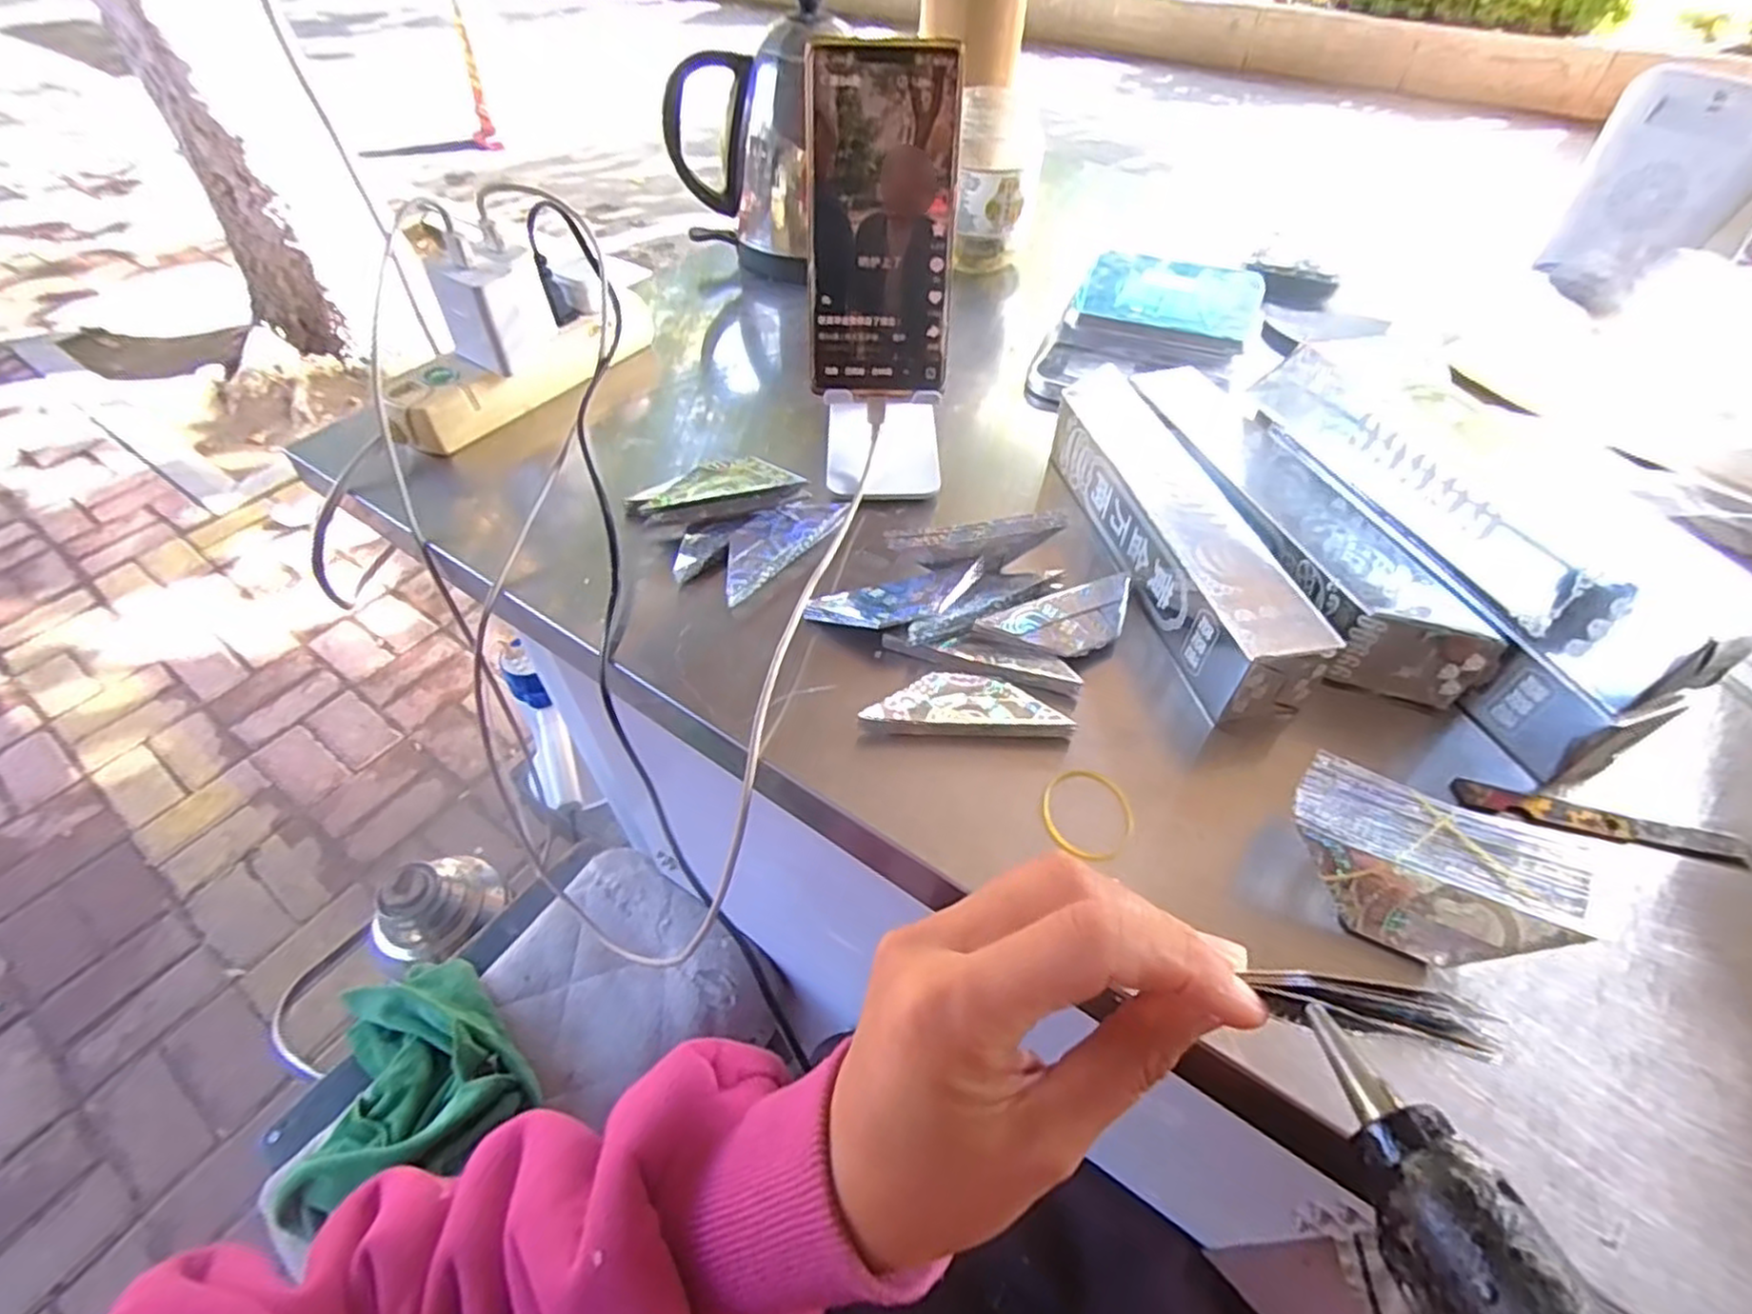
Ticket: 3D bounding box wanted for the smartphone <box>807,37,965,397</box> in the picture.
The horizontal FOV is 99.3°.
[{"bbox_3d":[0.004,-0.214,0.375,0.073,0.152,0.005,1,25,-1],"label":"smartphone"}]

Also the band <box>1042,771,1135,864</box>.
[{"bbox_3d":[0.082,0.061,0.290,0.034,0.004,0.038,4,58,3],"label":"band"}]

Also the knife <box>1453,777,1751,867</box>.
[{"bbox_3d":[0.283,0.064,0.292,0.099,0.006,0.013,12,51,10],"label":"knife"}]

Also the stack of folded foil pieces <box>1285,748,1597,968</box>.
[{"bbox_3d":[0.190,0.073,0.259,0.088,0.027,0.051,23,54,18],"label":"stack of folded foil pieces"}]

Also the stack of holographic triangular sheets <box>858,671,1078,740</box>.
[{"bbox_3d":[0.039,0.019,0.320,0.085,0.010,0.032,1,50,1],"label":"stack of holographic triangular sheets"}]

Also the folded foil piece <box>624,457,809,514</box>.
[{"bbox_3d":[-0.087,-0.089,0.400,0.091,0.017,0.029,-13,51,-10],"label":"folded foil piece"}]

